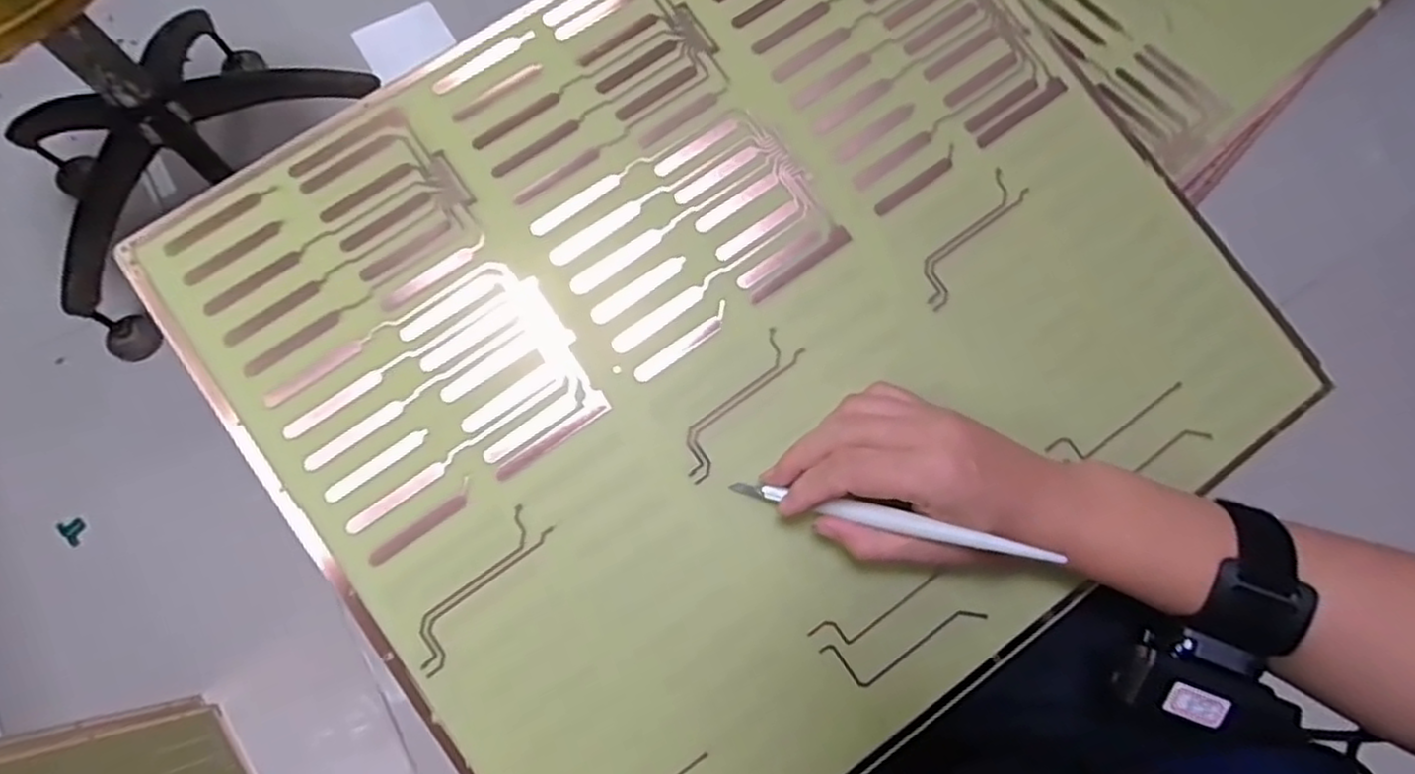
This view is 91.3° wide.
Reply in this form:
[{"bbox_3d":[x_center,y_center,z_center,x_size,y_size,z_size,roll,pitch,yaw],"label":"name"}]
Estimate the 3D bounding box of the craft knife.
[{"bbox_3d":[0.080,0.062,0.321,0.150,0.005,0.006,10,69,25],"label":"craft knife"}]

